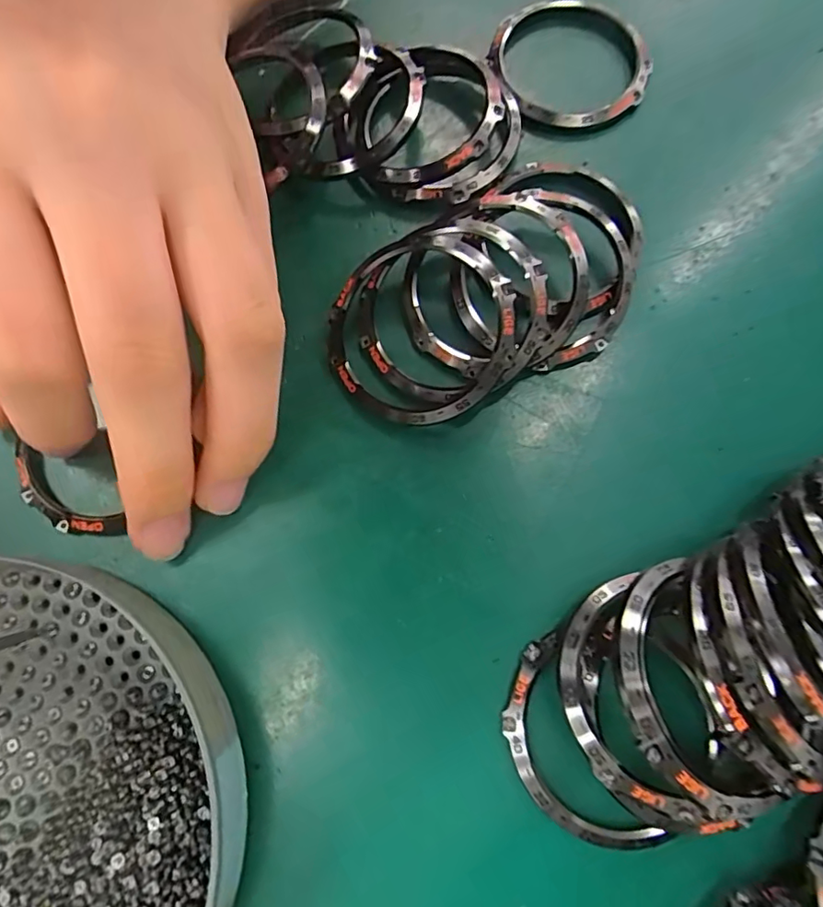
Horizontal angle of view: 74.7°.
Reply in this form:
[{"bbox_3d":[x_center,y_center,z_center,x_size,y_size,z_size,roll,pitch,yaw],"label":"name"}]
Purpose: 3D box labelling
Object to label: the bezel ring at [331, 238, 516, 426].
[{"bbox_3d":[0.002,-0.031,0.137,0.047,0.009,0.046,-1,86,18],"label":"bezel ring"}]

